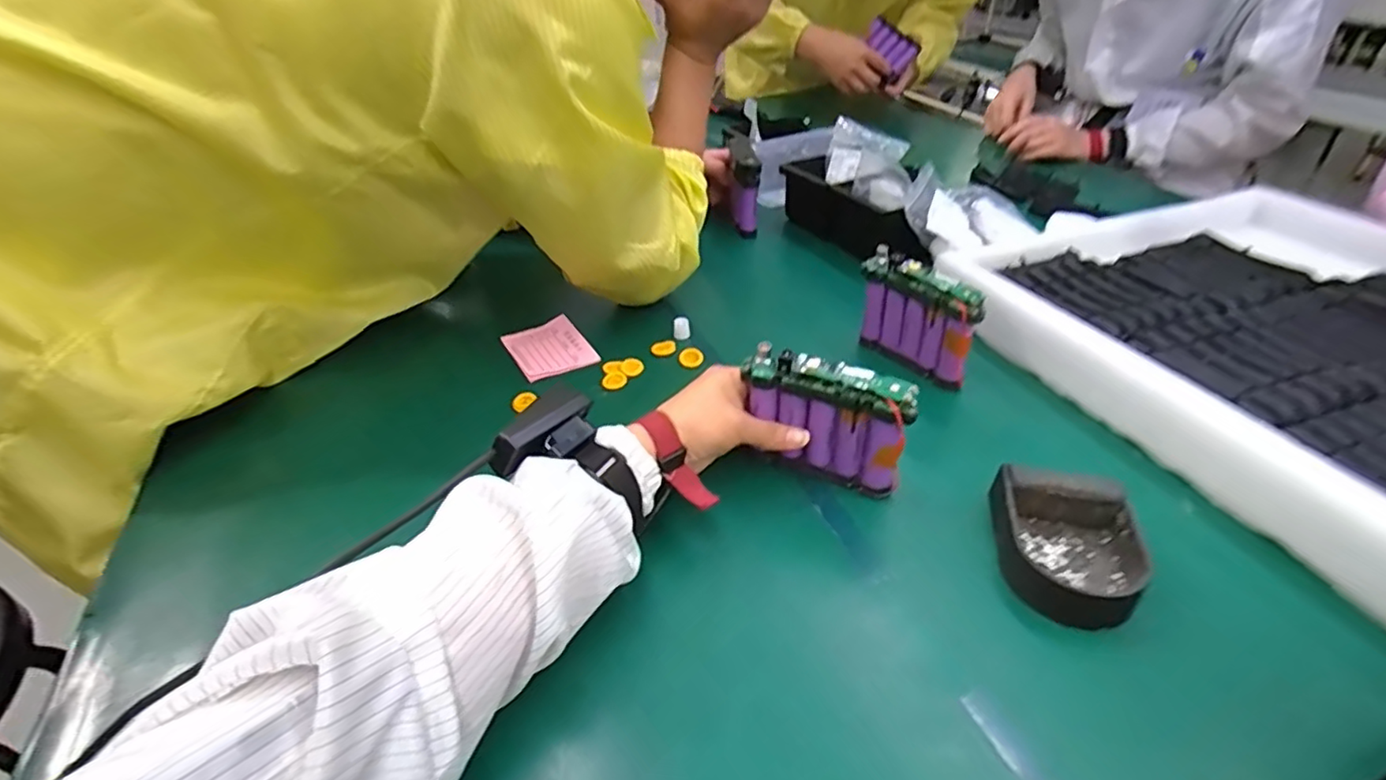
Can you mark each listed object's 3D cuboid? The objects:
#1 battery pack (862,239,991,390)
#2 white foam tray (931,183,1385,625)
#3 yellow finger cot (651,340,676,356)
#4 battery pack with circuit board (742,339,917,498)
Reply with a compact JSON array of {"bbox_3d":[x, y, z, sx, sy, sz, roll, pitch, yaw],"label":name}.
[{"bbox_3d":[0.199,-0.062,0.555,0.021,0.093,0.109,-27,44,-29],"label":"battery pack"},{"bbox_3d":[0.535,-0.047,0.541,0.458,0.062,0.449,-14,39,-15],"label":"white foam tray"},{"bbox_3d":[-0.028,-0.040,0.612,0.024,0.010,0.012,-15,39,-17],"label":"yellow finger cot"},{"bbox_3d":[0.093,0.022,0.441,0.111,0.089,0.019,16,41,22],"label":"battery pack with circuit board"}]

